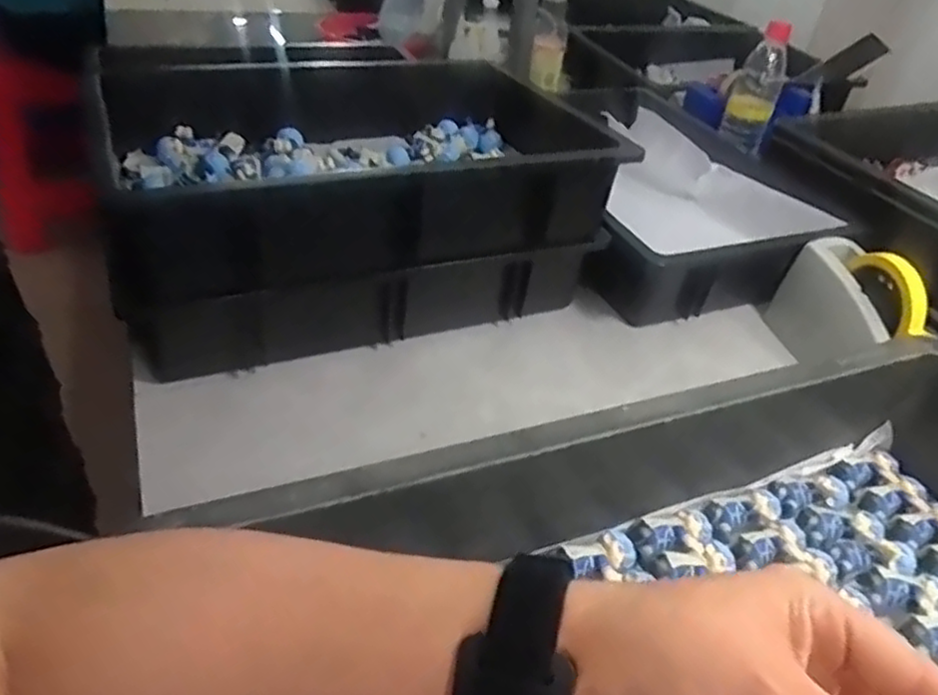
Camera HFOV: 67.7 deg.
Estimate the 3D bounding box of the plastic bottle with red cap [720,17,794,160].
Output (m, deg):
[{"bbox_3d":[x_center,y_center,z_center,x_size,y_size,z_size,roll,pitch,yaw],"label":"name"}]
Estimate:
[{"bbox_3d":[0.416,-0.381,1.012,0.070,0.153,0.075,20,40,16],"label":"plastic bottle with red cap"}]

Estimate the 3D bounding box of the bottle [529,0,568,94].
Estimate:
[{"bbox_3d":[0.142,-0.533,1.209,0.058,0.174,0.056,9,38,2],"label":"bottle"}]

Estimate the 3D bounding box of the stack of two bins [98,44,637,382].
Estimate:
[{"bbox_3d":[-0.119,-0.172,0.740,0.449,0.187,0.409,-9,41,-20],"label":"stack of two bins"}]

